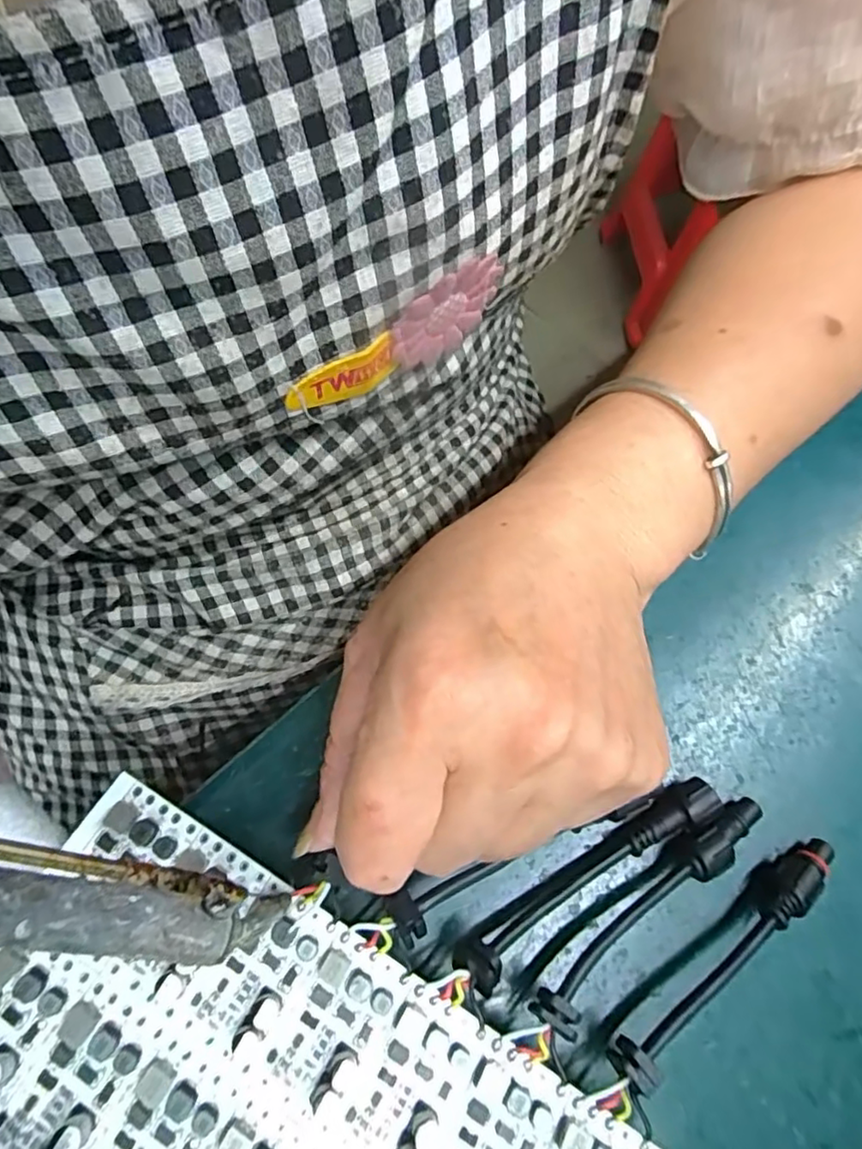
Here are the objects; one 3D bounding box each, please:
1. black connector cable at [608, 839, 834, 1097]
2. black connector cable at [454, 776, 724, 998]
[{"bbox_3d":[0.087,0.108,0.176,0.092,0.026,0.010,-33,71,-15],"label":"black connector cable"},{"bbox_3d":[0.049,0.088,0.178,0.092,0.017,0.012,-28,70,-13],"label":"black connector cable"}]

